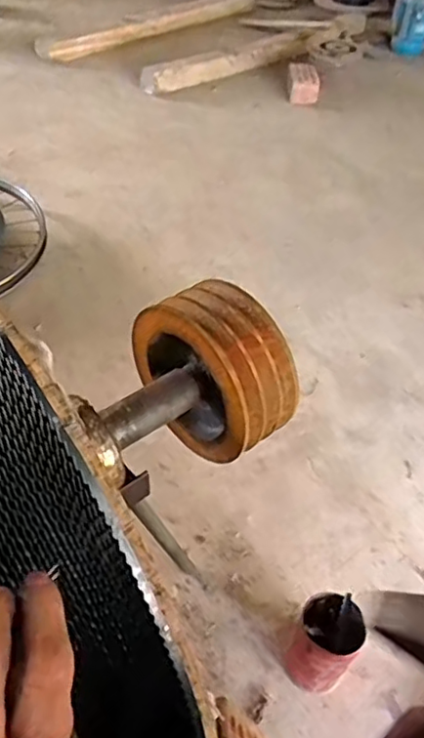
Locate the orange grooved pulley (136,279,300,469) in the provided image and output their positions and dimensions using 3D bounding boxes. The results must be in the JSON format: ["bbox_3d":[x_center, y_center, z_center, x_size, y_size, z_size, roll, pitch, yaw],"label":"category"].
[{"bbox_3d":[0.005,0.002,0.708,0.087,0.172,0.183,-30,54,-31],"label":"orange grooved pulley"}]

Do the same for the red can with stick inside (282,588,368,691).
[{"bbox_3d":[0.152,0.369,0.831,0.083,0.137,0.087,3,46,-3],"label":"red can with stick inside"}]

